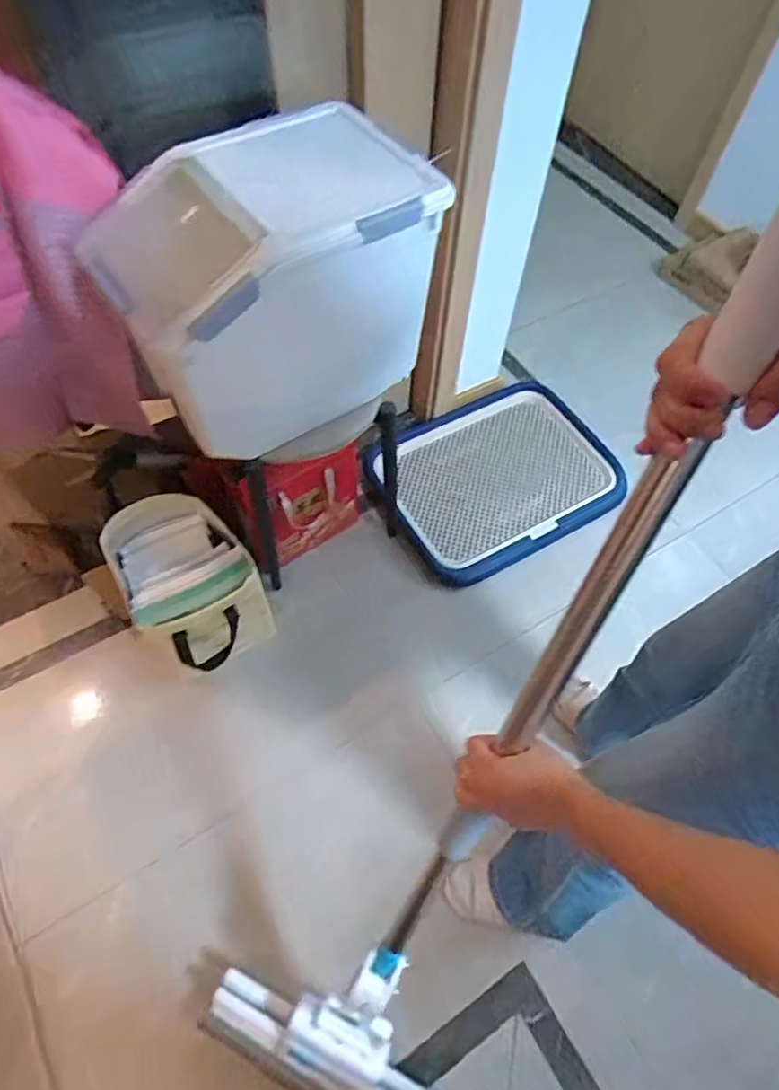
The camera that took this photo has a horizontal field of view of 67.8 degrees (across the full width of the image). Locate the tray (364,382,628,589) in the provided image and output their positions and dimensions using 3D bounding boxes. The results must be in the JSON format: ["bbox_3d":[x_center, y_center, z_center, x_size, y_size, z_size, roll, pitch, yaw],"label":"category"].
[{"bbox_3d":[0.299,-0.199,1.503,0.631,0.057,0.457,-25,66,-15],"label":"tray"}]

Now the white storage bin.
[{"bbox_3d":[-0.163,-0.390,0.902,0.459,0.341,0.259,-31,65,-19],"label":"white storage bin"}]

